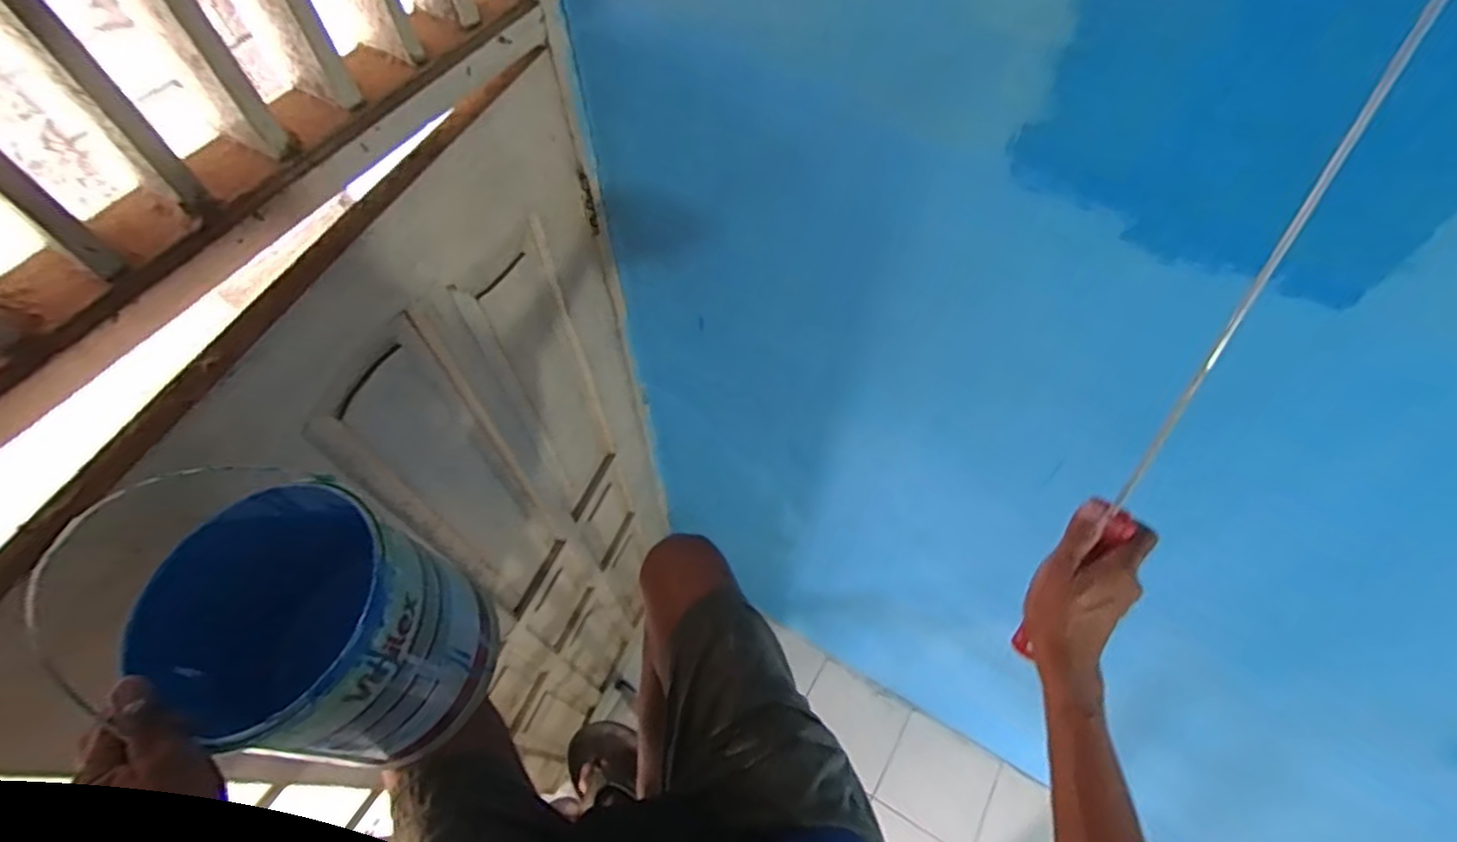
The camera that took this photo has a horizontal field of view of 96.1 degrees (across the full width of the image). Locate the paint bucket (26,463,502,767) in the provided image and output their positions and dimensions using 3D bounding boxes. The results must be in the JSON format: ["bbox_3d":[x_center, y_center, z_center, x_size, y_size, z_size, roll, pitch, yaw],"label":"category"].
[{"bbox_3d":[-0.308,0.164,0.515,0.186,0.183,0.166,28,64,16],"label":"paint bucket"}]

